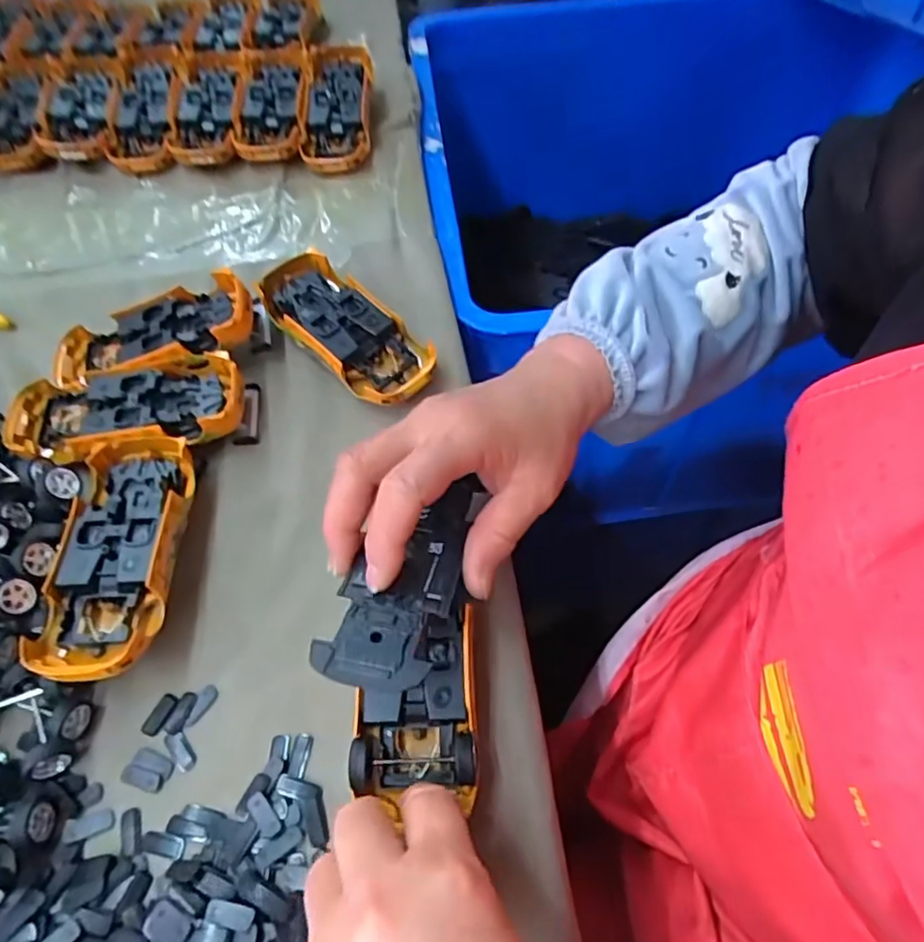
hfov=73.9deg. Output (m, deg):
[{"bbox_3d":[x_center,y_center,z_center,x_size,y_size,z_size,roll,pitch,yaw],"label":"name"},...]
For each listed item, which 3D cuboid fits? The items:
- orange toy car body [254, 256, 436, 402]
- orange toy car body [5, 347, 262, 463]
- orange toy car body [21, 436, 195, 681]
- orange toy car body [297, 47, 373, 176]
[{"bbox_3d":[-0.075,-0.090,0.396,0.132,0.030,0.055,38,67,22],"label":"orange toy car body"},{"bbox_3d":[-0.198,-0.036,0.368,0.140,0.030,0.058,-9,59,-3],"label":"orange toy car body"},{"bbox_3d":[-0.172,0.042,0.316,0.055,0.032,0.128,-6,59,-1],"label":"orange toy car body"},{"bbox_3d":[-0.105,-0.315,0.525,0.054,0.023,0.145,0,70,0],"label":"orange toy car body"}]

